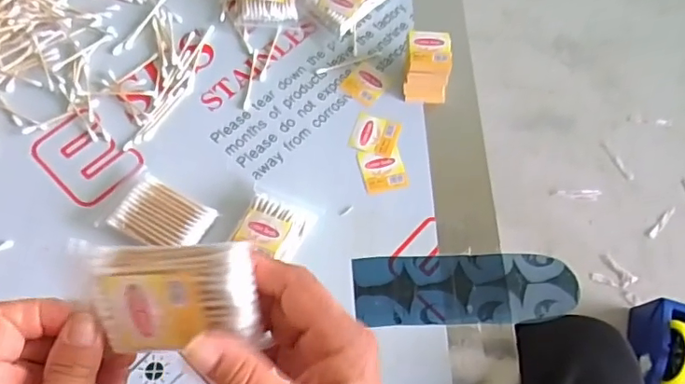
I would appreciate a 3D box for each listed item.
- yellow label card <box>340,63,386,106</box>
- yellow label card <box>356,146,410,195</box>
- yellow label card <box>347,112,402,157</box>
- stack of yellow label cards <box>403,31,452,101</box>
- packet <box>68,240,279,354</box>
[{"bbox_3d":[0.023,-0.113,0.552,0.040,0.004,0.043,34,69,11],"label":"yellow label card"},{"bbox_3d":[0.038,-0.021,0.512,0.042,0.005,0.044,-9,67,-7],"label":"yellow label card"},{"bbox_3d":[0.033,-0.056,0.528,0.044,0.004,0.041,17,67,5],"label":"yellow label card"},{"bbox_3d":[0.083,-0.125,0.537,0.048,0.040,0.062,6,66,0],"label":"stack of yellow label cards"},{"bbox_3d":[-0.082,0.049,0.252,0.083,0.013,0.054,-4,106,9],"label":"packet"}]

